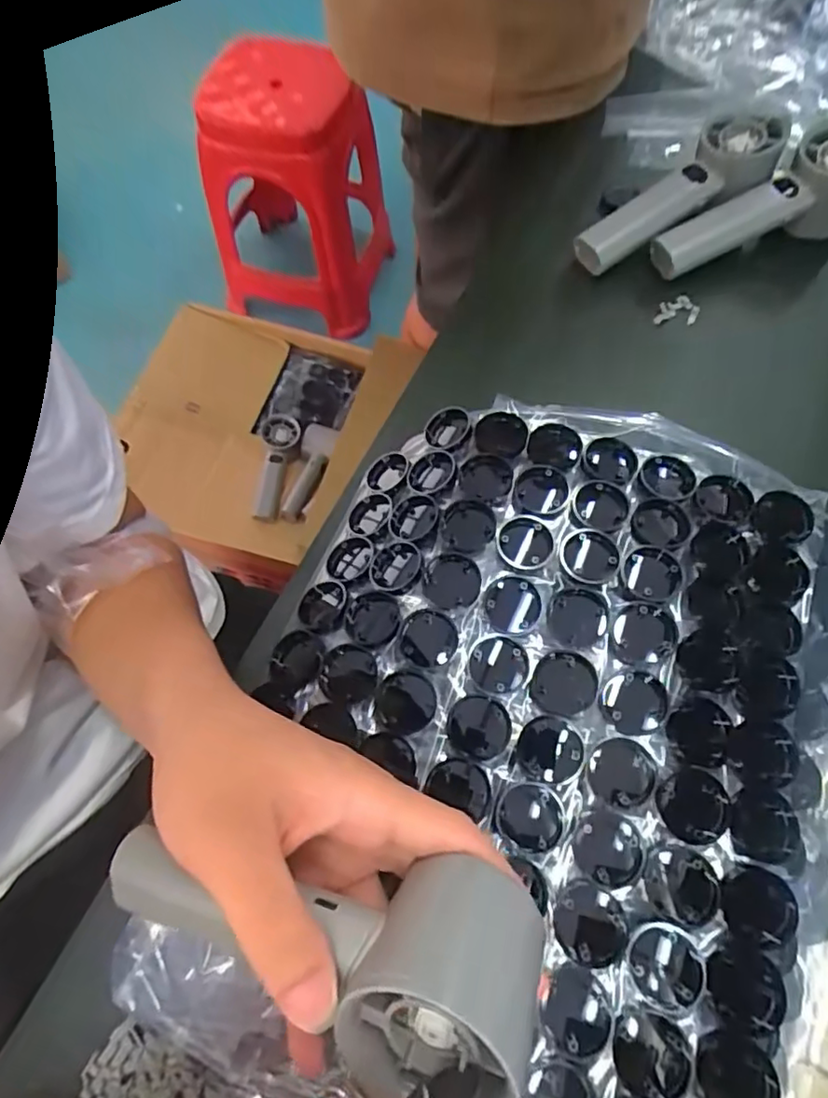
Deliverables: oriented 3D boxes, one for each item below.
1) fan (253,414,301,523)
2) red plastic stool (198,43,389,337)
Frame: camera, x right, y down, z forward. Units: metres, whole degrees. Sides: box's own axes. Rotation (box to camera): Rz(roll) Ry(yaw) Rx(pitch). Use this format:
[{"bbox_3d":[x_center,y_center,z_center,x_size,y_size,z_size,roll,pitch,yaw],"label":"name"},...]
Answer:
[{"bbox_3d":[-0.205,-0.117,0.854,0.052,0.031,0.159,8,82,5],"label":"fan"},{"bbox_3d":[-0.256,-0.740,1.240,0.343,0.398,0.343,8,68,4],"label":"red plastic stool"}]

